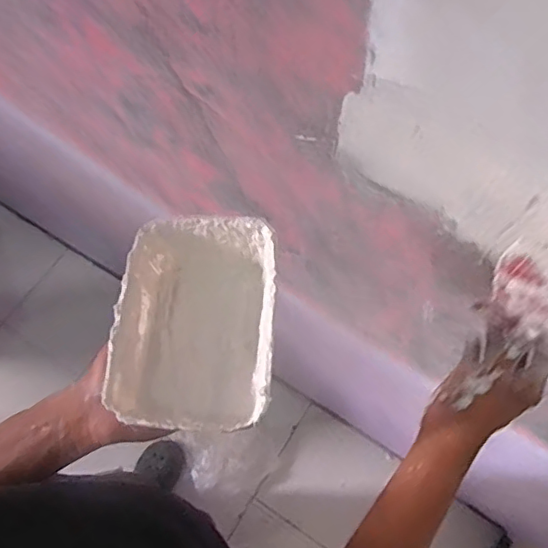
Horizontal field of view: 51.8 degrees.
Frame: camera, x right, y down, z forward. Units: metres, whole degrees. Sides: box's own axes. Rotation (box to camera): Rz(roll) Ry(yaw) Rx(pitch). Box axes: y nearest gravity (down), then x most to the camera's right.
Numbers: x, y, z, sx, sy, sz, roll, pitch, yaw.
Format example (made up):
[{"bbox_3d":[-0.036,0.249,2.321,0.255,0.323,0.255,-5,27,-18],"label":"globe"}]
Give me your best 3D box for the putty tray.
[{"bbox_3d":[-0.060,0.038,0.451,0.117,0.070,0.168,2,69,2],"label":"putty tray"}]

